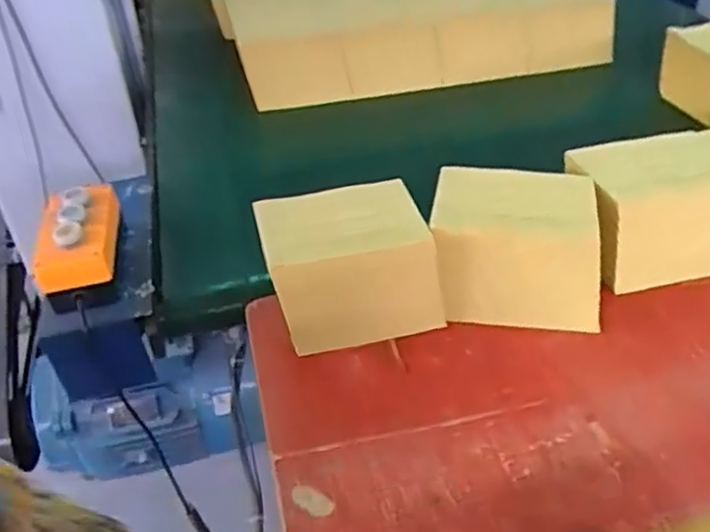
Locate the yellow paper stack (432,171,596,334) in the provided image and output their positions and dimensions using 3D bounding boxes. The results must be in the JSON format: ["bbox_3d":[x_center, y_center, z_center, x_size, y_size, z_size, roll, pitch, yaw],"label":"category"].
[{"bbox_3d":[0.168,-0.018,0.737,0.165,0.129,0.112,3,38,6],"label":"yellow paper stack"}]

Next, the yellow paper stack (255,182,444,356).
[{"bbox_3d":[-0.006,0.006,0.720,0.170,0.123,0.135,-10,38,-10],"label":"yellow paper stack"}]

